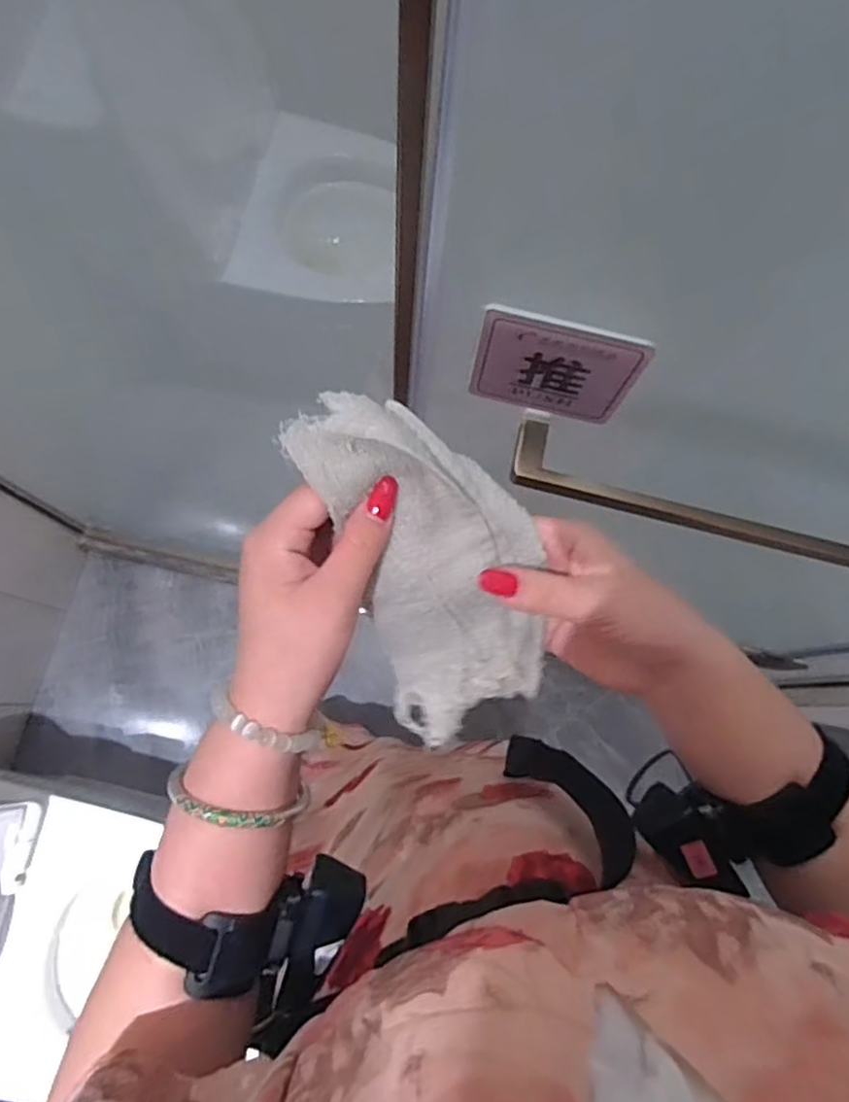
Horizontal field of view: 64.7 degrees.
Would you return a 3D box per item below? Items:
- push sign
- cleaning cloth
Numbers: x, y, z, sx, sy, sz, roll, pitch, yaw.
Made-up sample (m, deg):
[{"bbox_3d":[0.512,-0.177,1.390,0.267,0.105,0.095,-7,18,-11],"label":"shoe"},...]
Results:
[{"bbox_3d":[0.080,-0.112,0.420,0.097,0.098,0.013,13,78,2],"label":"push sign"},{"bbox_3d":[0.007,0.002,0.335,0.095,0.038,0.178,-26,114,-6],"label":"cleaning cloth"}]

